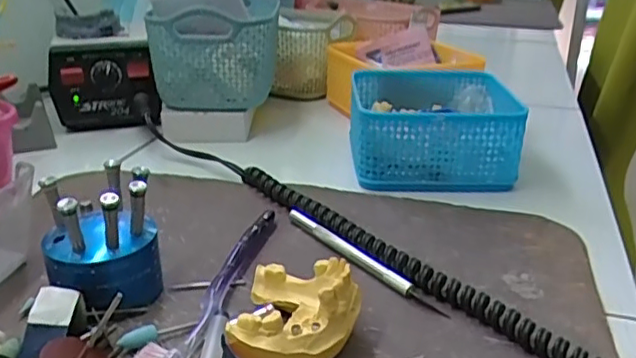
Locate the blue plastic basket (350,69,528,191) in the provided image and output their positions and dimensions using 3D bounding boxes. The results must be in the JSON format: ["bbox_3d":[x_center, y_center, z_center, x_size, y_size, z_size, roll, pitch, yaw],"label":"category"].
[{"bbox_3d":[0.094,-0.046,0.529,0.124,0.067,0.140,1,24,0],"label":"blue plastic basket"}]

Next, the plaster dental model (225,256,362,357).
[{"bbox_3d":[-0.008,0.064,0.301,0.058,0.037,0.071,3,24,5],"label":"plaster dental model"}]

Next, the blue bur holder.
[{"bbox_3d":[-0.114,0.033,0.327,0.058,0.070,0.050,-6,25,-16],"label":"blue bur holder"}]

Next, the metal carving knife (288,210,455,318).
[{"bbox_3d":[0.024,0.047,0.377,0.008,0.009,0.135,-16,29,-34],"label":"metal carving knife"}]

